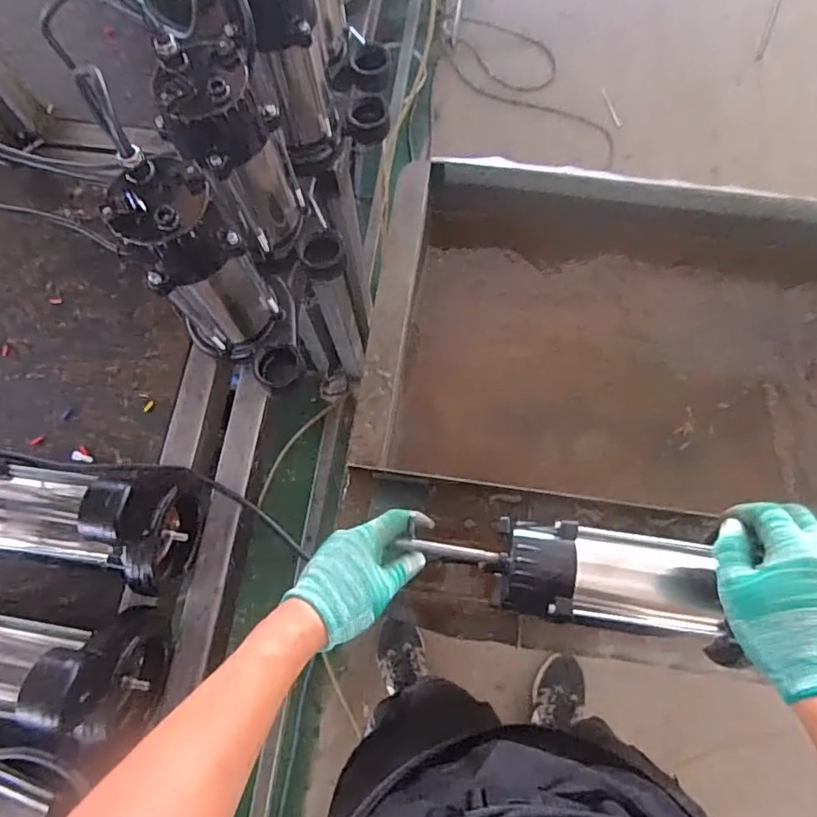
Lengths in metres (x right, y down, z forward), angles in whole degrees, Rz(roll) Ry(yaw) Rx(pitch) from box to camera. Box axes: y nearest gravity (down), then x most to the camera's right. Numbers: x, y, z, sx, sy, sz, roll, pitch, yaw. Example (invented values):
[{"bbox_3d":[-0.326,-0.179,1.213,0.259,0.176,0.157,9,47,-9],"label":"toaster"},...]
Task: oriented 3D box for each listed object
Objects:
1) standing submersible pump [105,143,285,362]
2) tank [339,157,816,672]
[{"bbox_3d":[-0.196,-0.132,0.543,0.088,0.219,0.100,31,76,10],"label":"standing submersible pump"},{"bbox_3d":[0.321,-0.006,0.731,0.729,0.217,0.602,6,73,3],"label":"tank"}]

